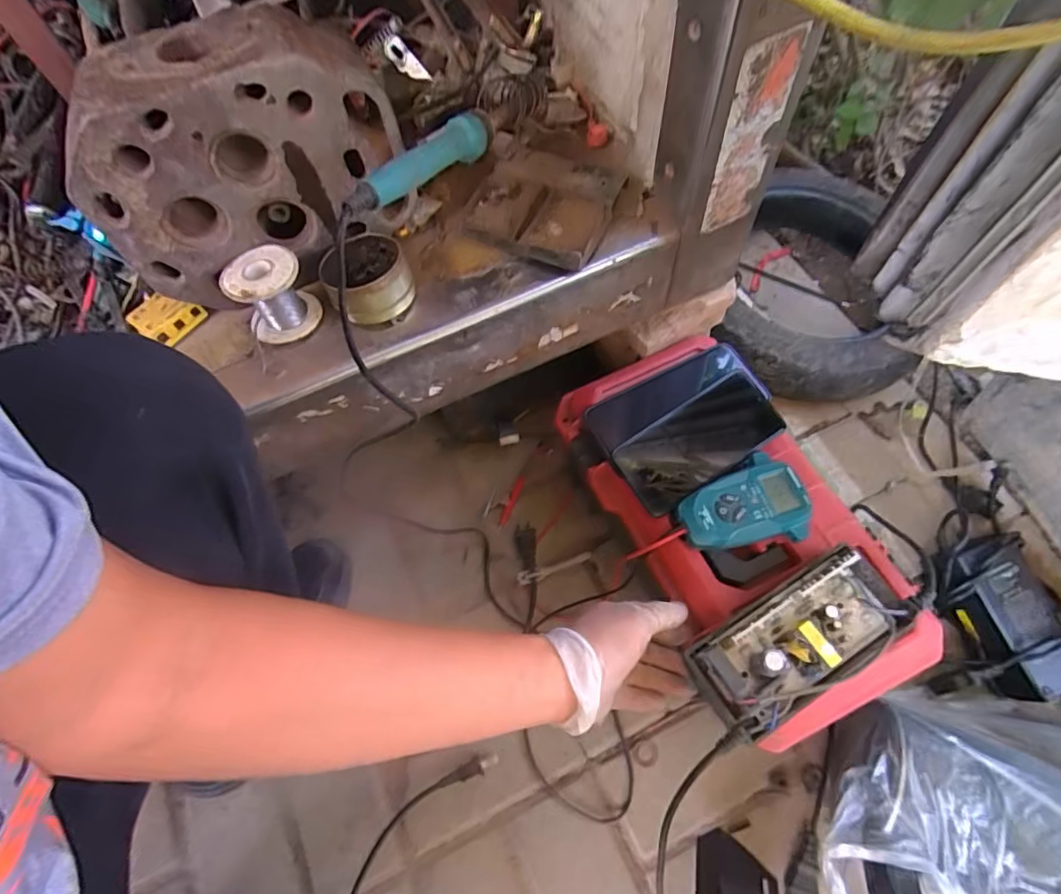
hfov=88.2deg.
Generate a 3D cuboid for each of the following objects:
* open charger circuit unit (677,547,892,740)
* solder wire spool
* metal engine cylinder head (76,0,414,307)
[{"bbox_3d":[0.201,0.142,0.411,0.161,0.044,0.072,-27,65,-13],"label":"open charger circuit unit"},{"bbox_3d":[-0.197,-0.116,0.419,0.053,0.053,0.056,-2,66,4],"label":"solder wire spool"},{"bbox_3d":[-0.196,-0.204,0.388,0.198,0.135,0.083,-18,66,-4],"label":"metal engine cylinder head"}]

